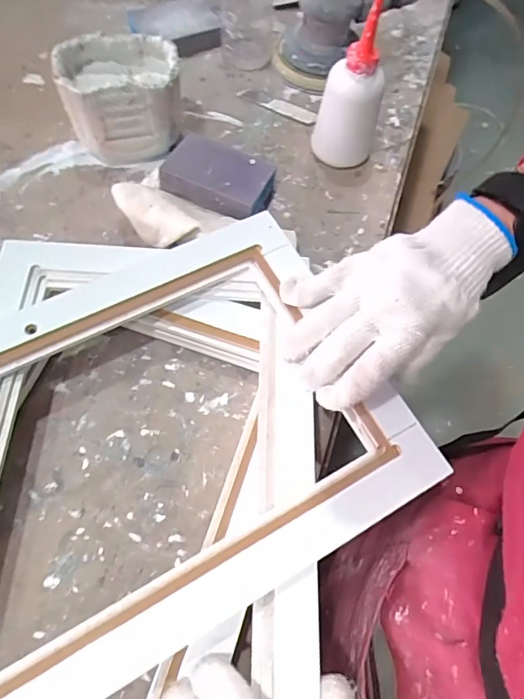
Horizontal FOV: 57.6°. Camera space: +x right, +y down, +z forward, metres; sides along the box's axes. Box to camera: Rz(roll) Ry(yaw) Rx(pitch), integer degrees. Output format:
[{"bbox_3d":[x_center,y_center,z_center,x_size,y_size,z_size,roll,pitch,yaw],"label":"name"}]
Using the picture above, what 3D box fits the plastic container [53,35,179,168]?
[{"bbox_3d":[-0.143,-0.258,0.491,0.110,0.081,0.089,-12,66,-9],"label":"plastic container"}]

